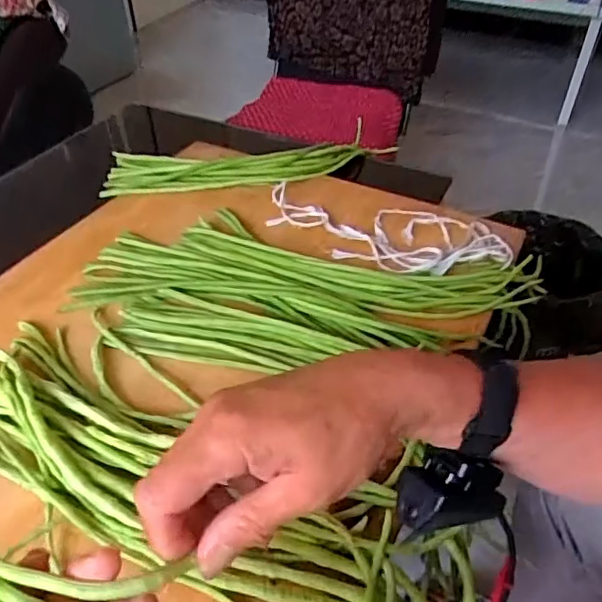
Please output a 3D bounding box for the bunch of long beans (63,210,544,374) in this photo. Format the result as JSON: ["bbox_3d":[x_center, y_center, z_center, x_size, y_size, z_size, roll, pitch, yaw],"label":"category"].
[{"bbox_3d":[0.002,0.002,0.623,0.476,0.050,0.224,10,40,12],"label":"bunch of long beans"}]

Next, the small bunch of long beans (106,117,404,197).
[{"bbox_3d":[-0.080,-0.198,0.836,0.391,0.041,0.101,-9,43,-9],"label":"small bunch of long beans"}]

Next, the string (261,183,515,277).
[{"bbox_3d":[0.095,-0.088,0.706,0.310,0.019,0.137,16,45,18],"label":"string"}]

